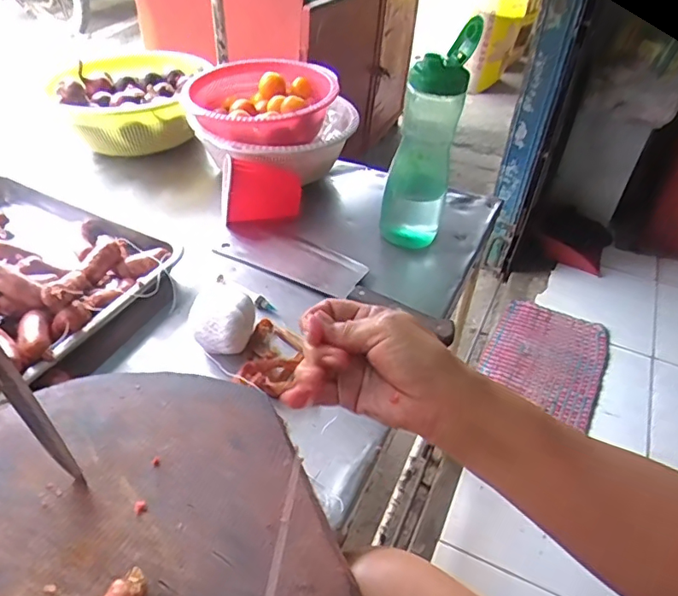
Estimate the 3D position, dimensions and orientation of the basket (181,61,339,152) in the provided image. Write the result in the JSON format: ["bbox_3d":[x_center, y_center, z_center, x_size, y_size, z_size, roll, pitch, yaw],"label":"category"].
[{"bbox_3d":[-0.113,-0.308,0.849,0.191,0.066,0.209,24,45,20],"label":"basket"}]

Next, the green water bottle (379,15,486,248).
[{"bbox_3d":[0.112,-0.201,0.714,0.084,0.290,0.069,10,42,6],"label":"green water bottle"}]

